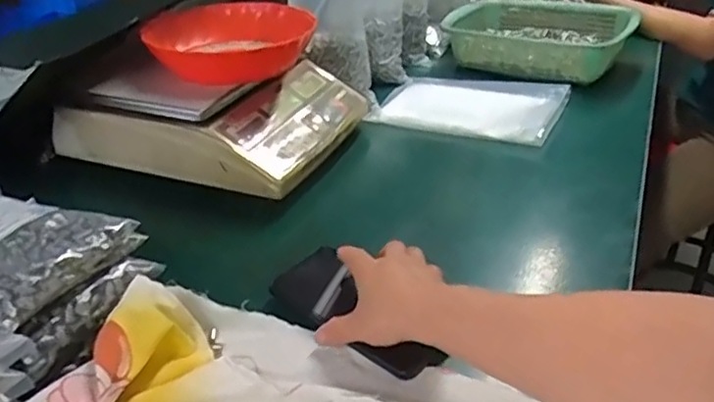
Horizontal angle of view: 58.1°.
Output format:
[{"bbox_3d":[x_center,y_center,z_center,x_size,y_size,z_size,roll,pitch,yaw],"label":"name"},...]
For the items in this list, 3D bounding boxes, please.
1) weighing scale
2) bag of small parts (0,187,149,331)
[{"bbox_3d":[-0.177,-0.136,0.847,0.322,0.098,0.270,12,35,20],"label":"weighing scale"},{"bbox_3d":[-0.292,0.036,0.516,0.172,0.041,0.138,12,35,20],"label":"bag of small parts"}]

